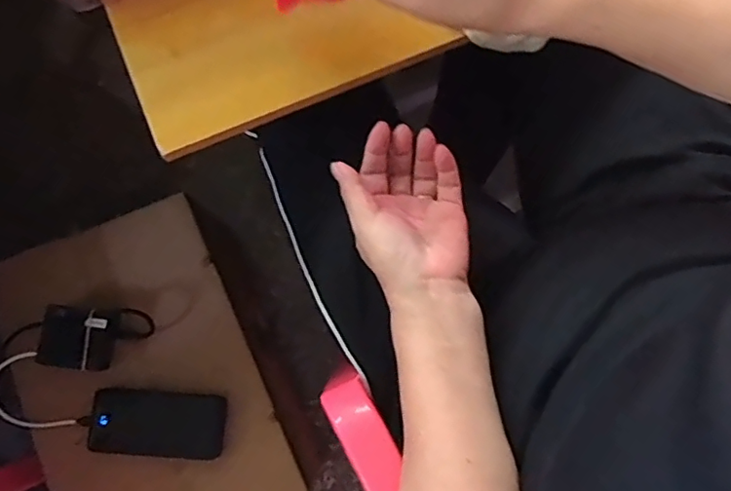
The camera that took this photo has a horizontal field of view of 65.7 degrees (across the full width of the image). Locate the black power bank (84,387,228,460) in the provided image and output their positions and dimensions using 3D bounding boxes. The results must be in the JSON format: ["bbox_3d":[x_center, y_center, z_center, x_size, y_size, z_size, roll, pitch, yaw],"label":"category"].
[{"bbox_3d":[-0.250,0.214,0.683,0.154,0.027,0.070,4,80,1],"label":"black power bank"}]

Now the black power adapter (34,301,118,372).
[{"bbox_3d":[-0.351,0.112,0.687,0.080,0.033,0.071,11,80,3],"label":"black power adapter"}]

